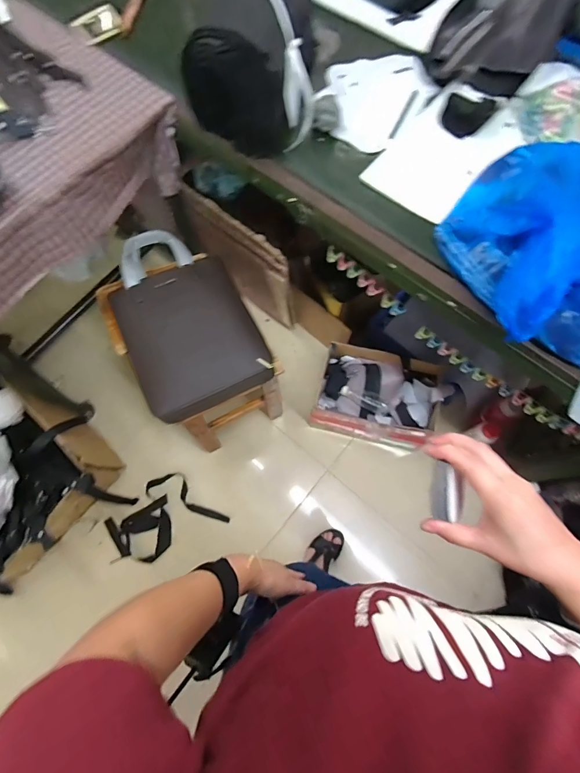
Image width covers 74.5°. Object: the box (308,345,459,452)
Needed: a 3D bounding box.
[{"bbox_3d":[0.308,0.052,1.268,0.419,0.224,0.241,16,71,6],"label":"box"}]

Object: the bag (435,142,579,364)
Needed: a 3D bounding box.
[{"bbox_3d":[0.478,-0.259,0.662,0.357,0.141,0.429,-8,71,-3],"label":"bag"}]

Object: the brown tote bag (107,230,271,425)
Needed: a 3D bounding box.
[{"bbox_3d":[-0.285,-0.197,0.990,0.315,0.072,0.529,-26,72,-9],"label":"brown tote bag"}]

